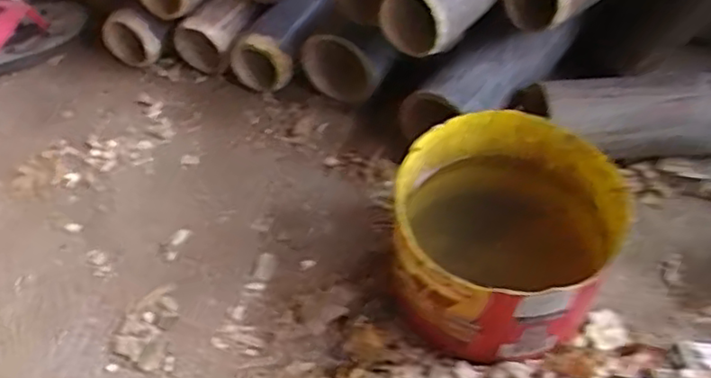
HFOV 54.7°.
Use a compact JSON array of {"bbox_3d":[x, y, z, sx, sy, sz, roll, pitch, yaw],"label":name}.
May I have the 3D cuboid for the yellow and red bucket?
[{"bbox_3d":[0.098,0.035,0.474,0.139,0.098,0.143,1,48,-1],"label":"yellow and red bucket"}]

